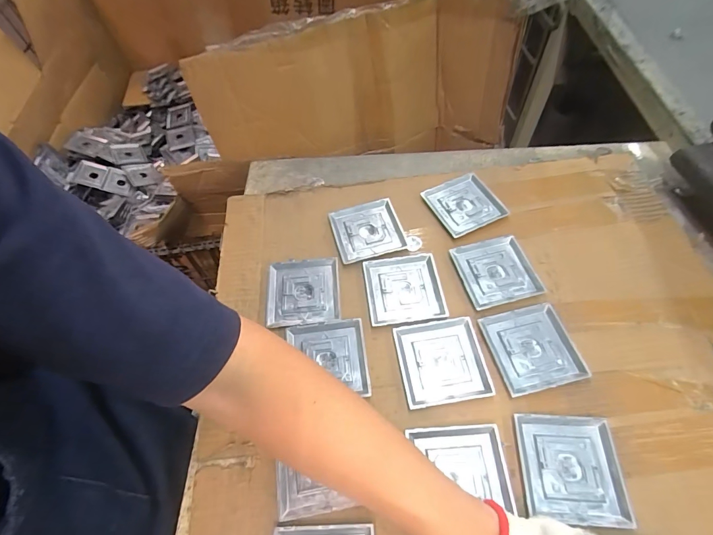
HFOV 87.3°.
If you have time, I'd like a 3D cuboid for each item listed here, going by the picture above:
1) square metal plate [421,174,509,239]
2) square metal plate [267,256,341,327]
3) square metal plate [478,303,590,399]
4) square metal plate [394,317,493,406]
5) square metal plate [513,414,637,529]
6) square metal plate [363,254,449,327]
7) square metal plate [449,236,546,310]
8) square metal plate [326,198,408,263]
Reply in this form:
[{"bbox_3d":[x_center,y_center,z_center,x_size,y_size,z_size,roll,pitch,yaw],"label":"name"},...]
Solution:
[{"bbox_3d":[0.153,-0.092,0.532,0.090,0.008,0.090,-24,59,-11],"label":"square metal plate"},{"bbox_3d":[-0.068,0.029,0.475,0.091,0.004,0.091,-6,57,1],"label":"square metal plate"},{"bbox_3d":[0.196,0.088,0.416,0.090,0.004,0.089,-13,58,-4],"label":"square metal plate"},{"bbox_3d":[0.094,0.104,0.414,0.090,0.009,0.090,-9,57,-1],"label":"square metal plate"},{"bbox_3d":[0.202,0.189,0.354,0.089,0.005,0.089,1,58,5],"label":"square metal plate"},{"bbox_3d":[0.059,0.026,0.463,0.091,0.004,0.090,-7,57,0],"label":"square metal plate"},{"bbox_3d":[0.176,0.004,0.472,0.090,0.004,0.088,-13,58,-4],"label":"square metal plate"},{"bbox_3d":[0.014,-0.052,0.517,0.090,0.006,0.086,-15,58,-5],"label":"square metal plate"}]

